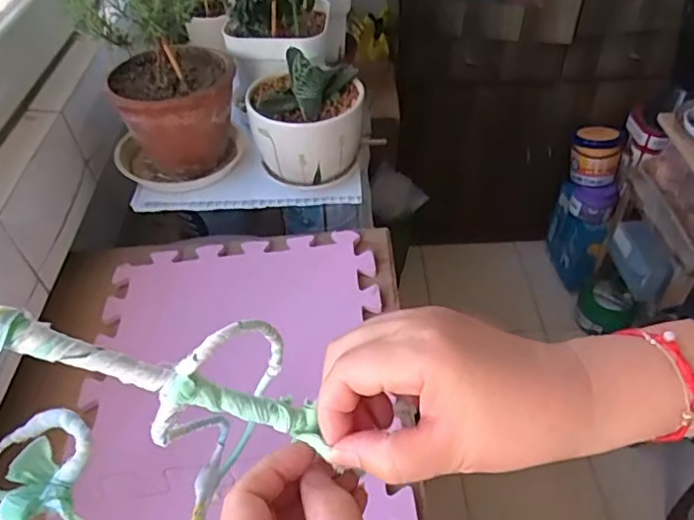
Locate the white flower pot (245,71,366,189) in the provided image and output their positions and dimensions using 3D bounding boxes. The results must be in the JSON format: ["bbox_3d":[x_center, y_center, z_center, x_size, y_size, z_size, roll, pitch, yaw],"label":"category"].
[{"bbox_3d":[-0.049,-0.164,0.730,0.135,0.103,0.127,-1,45,1],"label":"white flower pot"}]

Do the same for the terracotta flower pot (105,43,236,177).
[{"bbox_3d":[-0.218,-0.199,0.759,0.142,0.134,0.154,-8,45,-6],"label":"terracotta flower pot"}]

